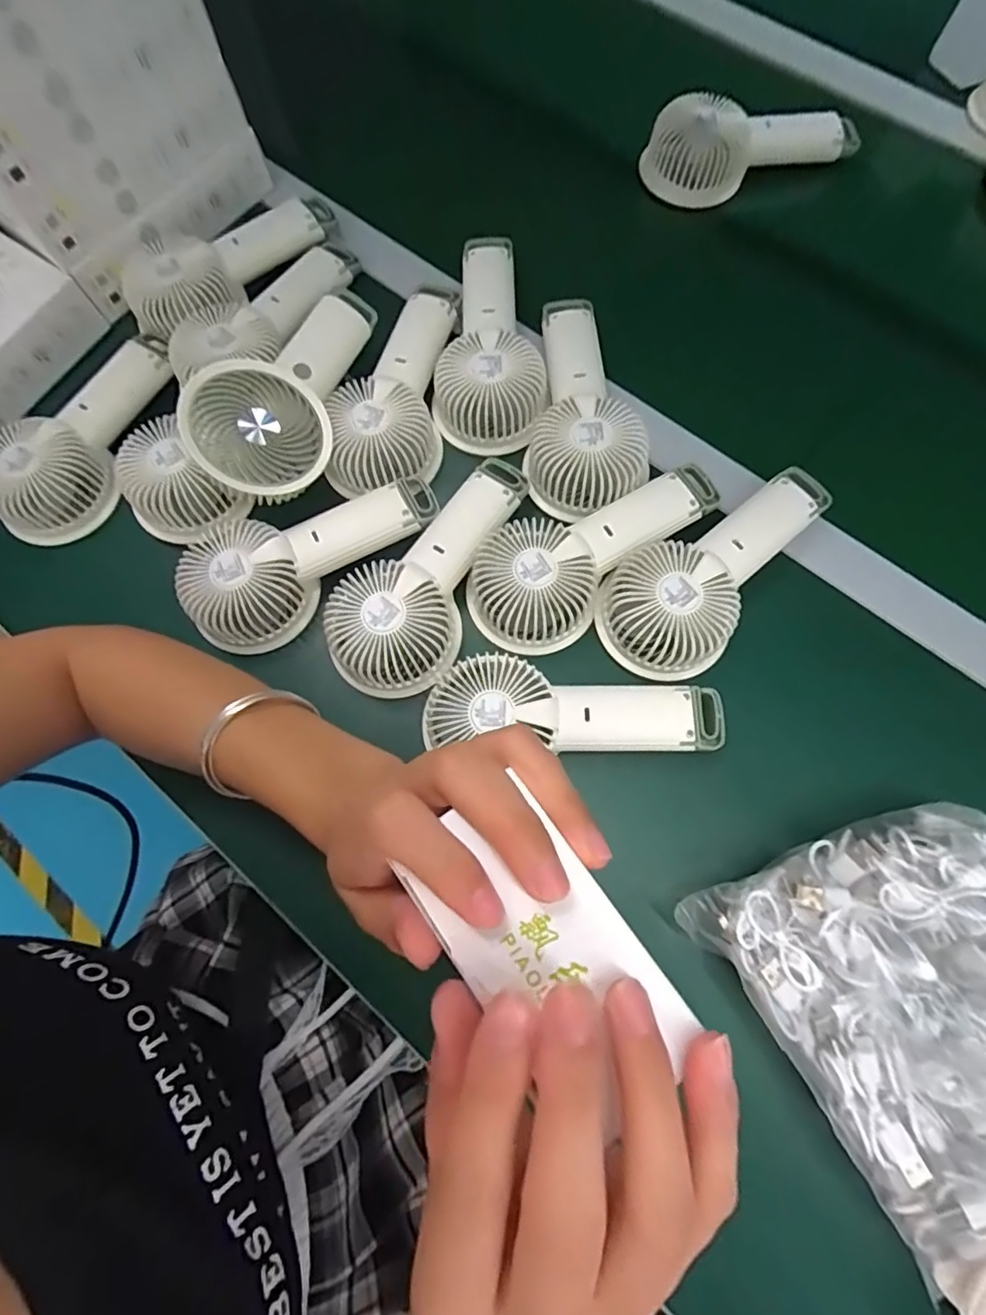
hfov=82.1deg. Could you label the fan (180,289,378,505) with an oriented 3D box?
[{"bbox_3d":[-0.145,-0.188,0.387,0.088,0.041,0.179,19,71,-20],"label":"fan"}]

